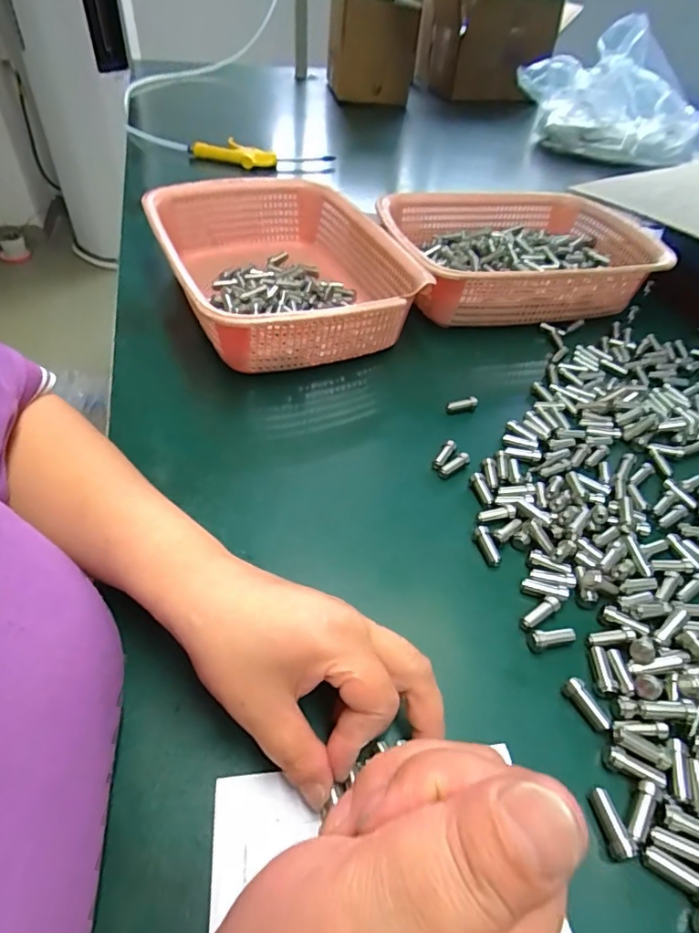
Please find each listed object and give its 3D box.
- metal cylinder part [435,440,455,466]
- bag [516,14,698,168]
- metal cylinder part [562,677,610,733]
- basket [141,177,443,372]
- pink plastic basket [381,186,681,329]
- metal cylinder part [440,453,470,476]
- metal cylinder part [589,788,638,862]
[{"bbox_3d":[0.074,-0.008,0.400,0.009,0.012,0.027,27,50,21],"label":"metal cylinder part"},{"bbox_3d":[0.495,-0.698,0.971,0.321,0.202,0.180,5,45,1],"label":"bag"},{"bbox_3d":[0.124,0.124,0.270,0.008,0.009,0.027,-20,50,-22],"label":"metal cylinder part"},{"bbox_3d":[-0.067,-0.193,0.516,0.206,0.080,0.290,-16,49,-19],"label":"basket"},{"bbox_3d":[0.186,-0.244,0.593,0.297,0.068,0.237,-7,46,-10],"label":"pink plastic basket"},{"bbox_3d":[0.080,-0.001,0.390,0.027,0.010,0.007,-27,52,-27],"label":"metal cylinder part"},{"bbox_3d":[0.117,0.159,0.231,0.008,0.006,0.026,-6,46,-9],"label":"metal cylinder part"}]

